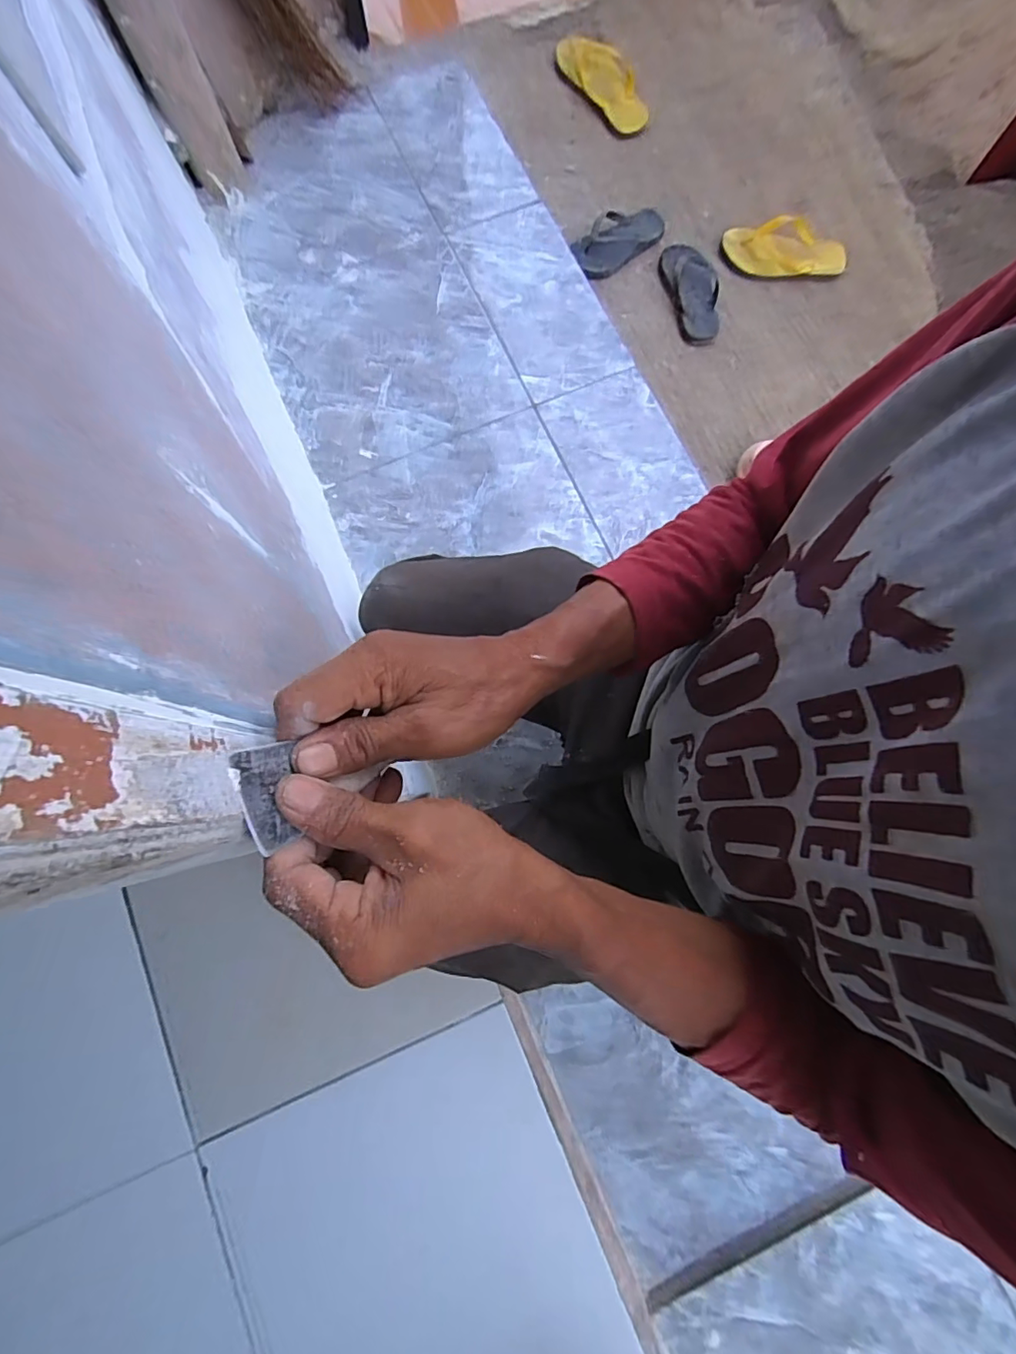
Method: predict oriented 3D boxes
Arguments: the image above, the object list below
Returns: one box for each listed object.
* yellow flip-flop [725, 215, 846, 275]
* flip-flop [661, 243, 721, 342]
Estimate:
[{"bbox_3d":[0.541,-0.835,1.028,0.244,0.038,0.102,-5,78,-1],"label":"yellow flip-flop"},{"bbox_3d":[0.353,-0.737,1.016,0.090,0.044,0.207,-15,79,-3],"label":"flip-flop"}]

